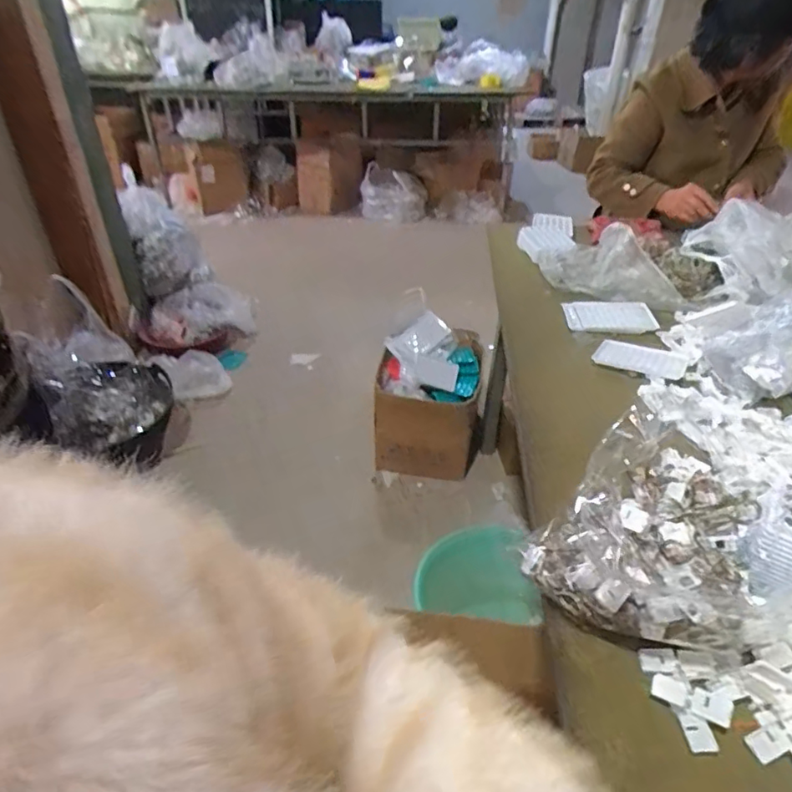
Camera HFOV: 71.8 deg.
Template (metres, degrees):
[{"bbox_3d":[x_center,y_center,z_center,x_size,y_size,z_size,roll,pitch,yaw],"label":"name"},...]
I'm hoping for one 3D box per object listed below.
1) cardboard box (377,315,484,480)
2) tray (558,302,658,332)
[{"bbox_3d":[0.110,-0.012,1.723,0.311,0.350,0.381,6,36,8],"label":"cardboard box"},{"bbox_3d":[0.379,-0.141,0.969,0.167,0.013,0.081,-3,35,-6],"label":"tray"}]

